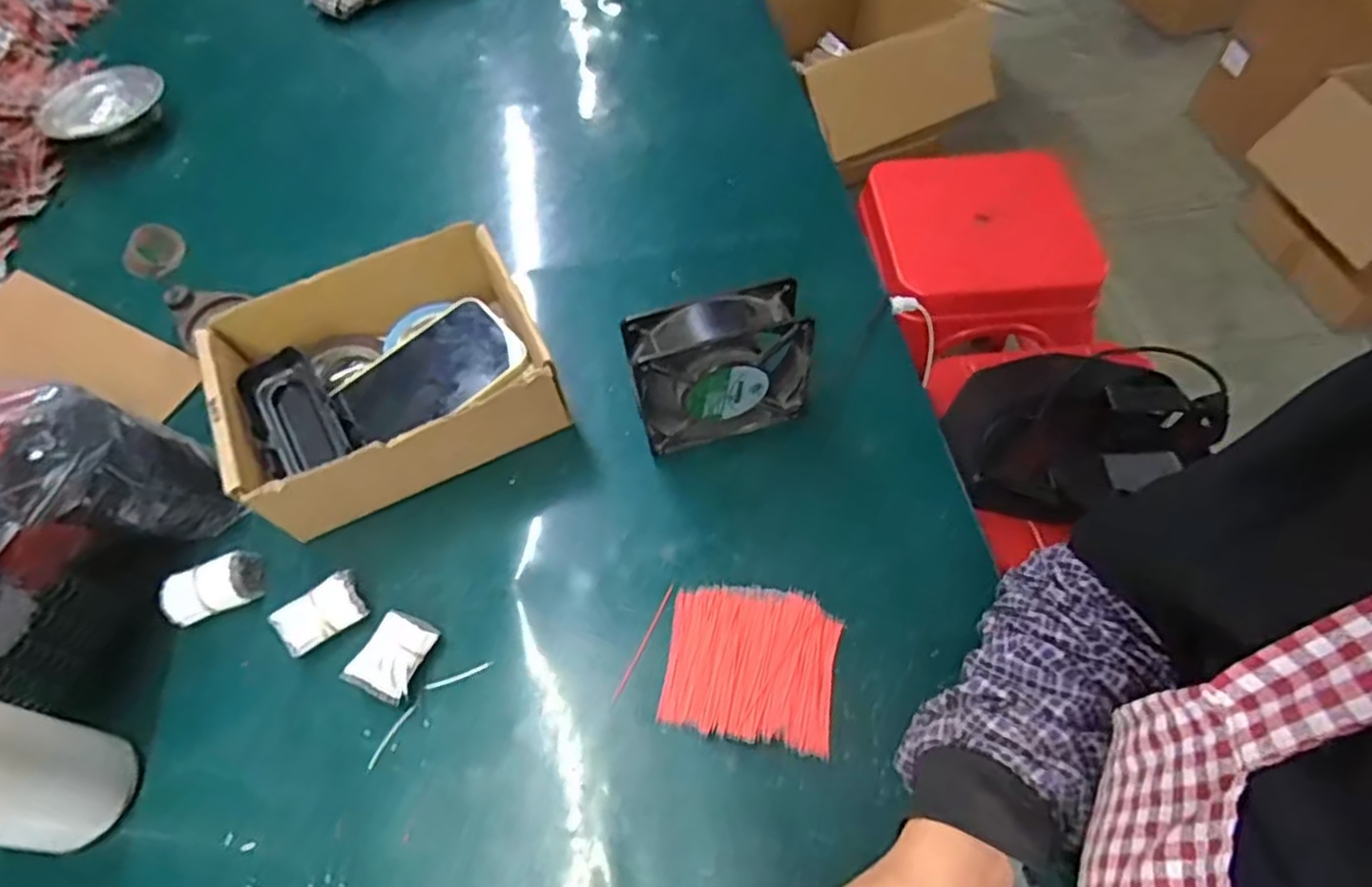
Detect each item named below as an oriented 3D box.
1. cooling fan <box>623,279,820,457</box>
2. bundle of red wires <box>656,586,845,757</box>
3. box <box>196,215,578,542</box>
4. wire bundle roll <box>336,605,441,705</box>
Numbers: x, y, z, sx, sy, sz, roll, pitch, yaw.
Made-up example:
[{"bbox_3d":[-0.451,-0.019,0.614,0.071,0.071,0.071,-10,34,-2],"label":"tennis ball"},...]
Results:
[{"bbox_3d":[0.024,-0.049,0.510,0.122,0.115,0.043,-13,58,-4],"label":"cooling fan"},{"bbox_3d":[0.041,0.137,0.461,0.104,0.018,0.092,9,59,9],"label":"bundle of red wires"},{"bbox_3d":[-0.221,-0.049,0.547,0.214,0.088,0.175,-24,59,-11],"label":"box"},{"bbox_3d":[-0.184,0.136,0.464,0.037,0.030,0.052,18,61,14],"label":"wire bundle roll"}]

